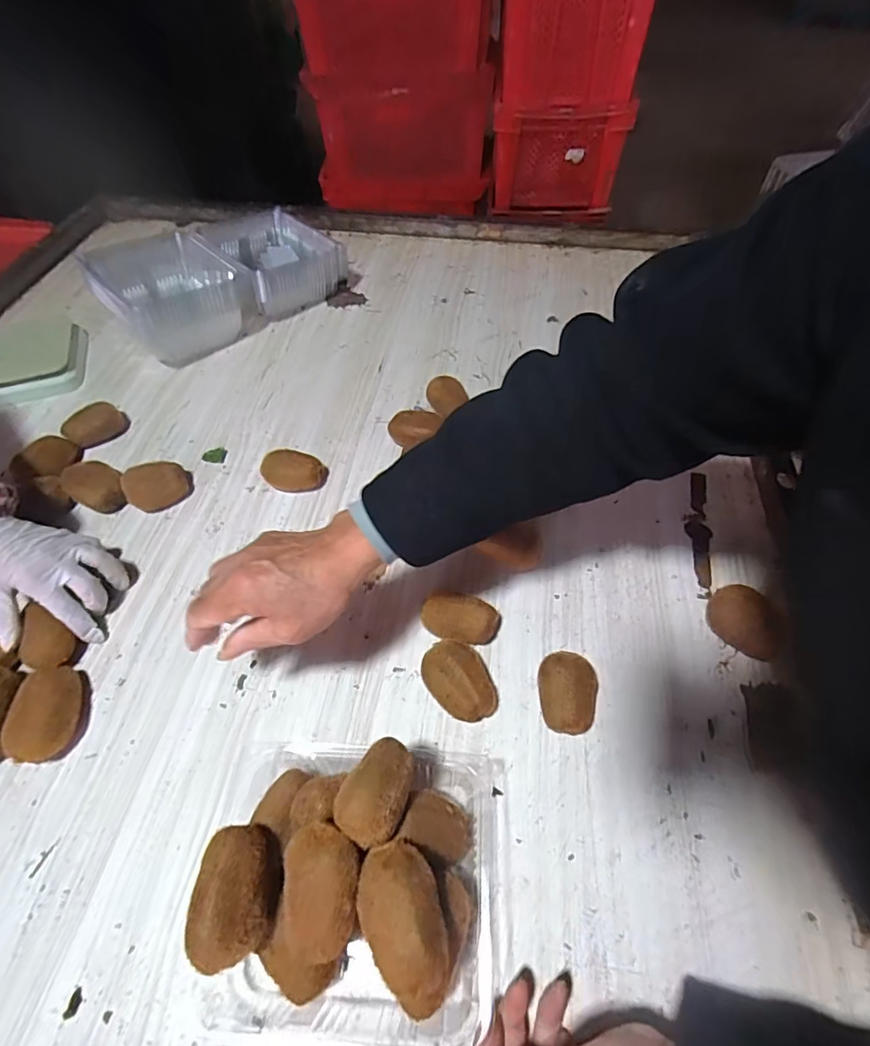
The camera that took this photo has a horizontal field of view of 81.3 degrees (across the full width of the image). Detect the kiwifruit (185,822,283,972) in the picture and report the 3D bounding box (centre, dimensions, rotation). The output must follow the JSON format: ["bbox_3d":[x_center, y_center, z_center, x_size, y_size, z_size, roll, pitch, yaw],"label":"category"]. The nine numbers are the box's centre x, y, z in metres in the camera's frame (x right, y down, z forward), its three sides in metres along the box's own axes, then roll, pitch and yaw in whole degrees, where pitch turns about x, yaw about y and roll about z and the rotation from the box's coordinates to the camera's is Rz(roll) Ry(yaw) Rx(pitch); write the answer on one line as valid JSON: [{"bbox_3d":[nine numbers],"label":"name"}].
[{"bbox_3d":[-0.130,0.243,0.334,0.043,0.056,0.074,3,56,2],"label":"kiwifruit"}]

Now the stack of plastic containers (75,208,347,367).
[{"bbox_3d":[-0.326,-0.379,0.788,0.343,0.110,0.191,-28,61,-18],"label":"stack of plastic containers"}]

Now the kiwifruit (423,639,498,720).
[{"bbox_3d":[0.021,0.145,0.466,0.054,0.037,0.074,-30,61,-18],"label":"kiwifruit"}]

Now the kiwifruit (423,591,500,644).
[{"bbox_3d":[0.024,0.096,0.495,0.073,0.038,0.044,10,57,7],"label":"kiwifruit"}]

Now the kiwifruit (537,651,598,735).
[{"bbox_3d":[0.117,0.153,0.455,0.047,0.042,0.066,10,57,6],"label":"kiwifruit"}]

